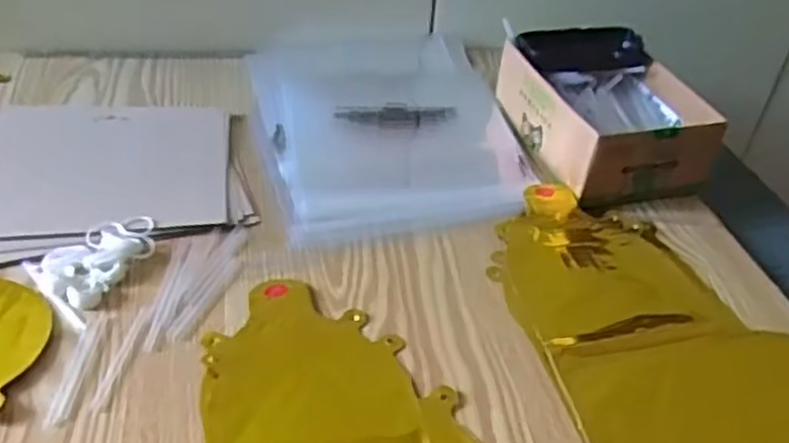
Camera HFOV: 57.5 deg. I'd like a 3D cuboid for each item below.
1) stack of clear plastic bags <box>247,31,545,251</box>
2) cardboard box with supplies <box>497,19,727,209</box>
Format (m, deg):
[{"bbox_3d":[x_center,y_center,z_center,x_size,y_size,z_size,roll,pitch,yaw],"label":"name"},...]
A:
[{"bbox_3d":[-0.009,-0.103,0.691,0.238,0.014,0.346,-5,39,-13],"label":"stack of clear plastic bags"},{"bbox_3d":[0.187,-0.102,0.656,0.134,0.069,0.190,-5,39,-14],"label":"cardboard box with supplies"}]

